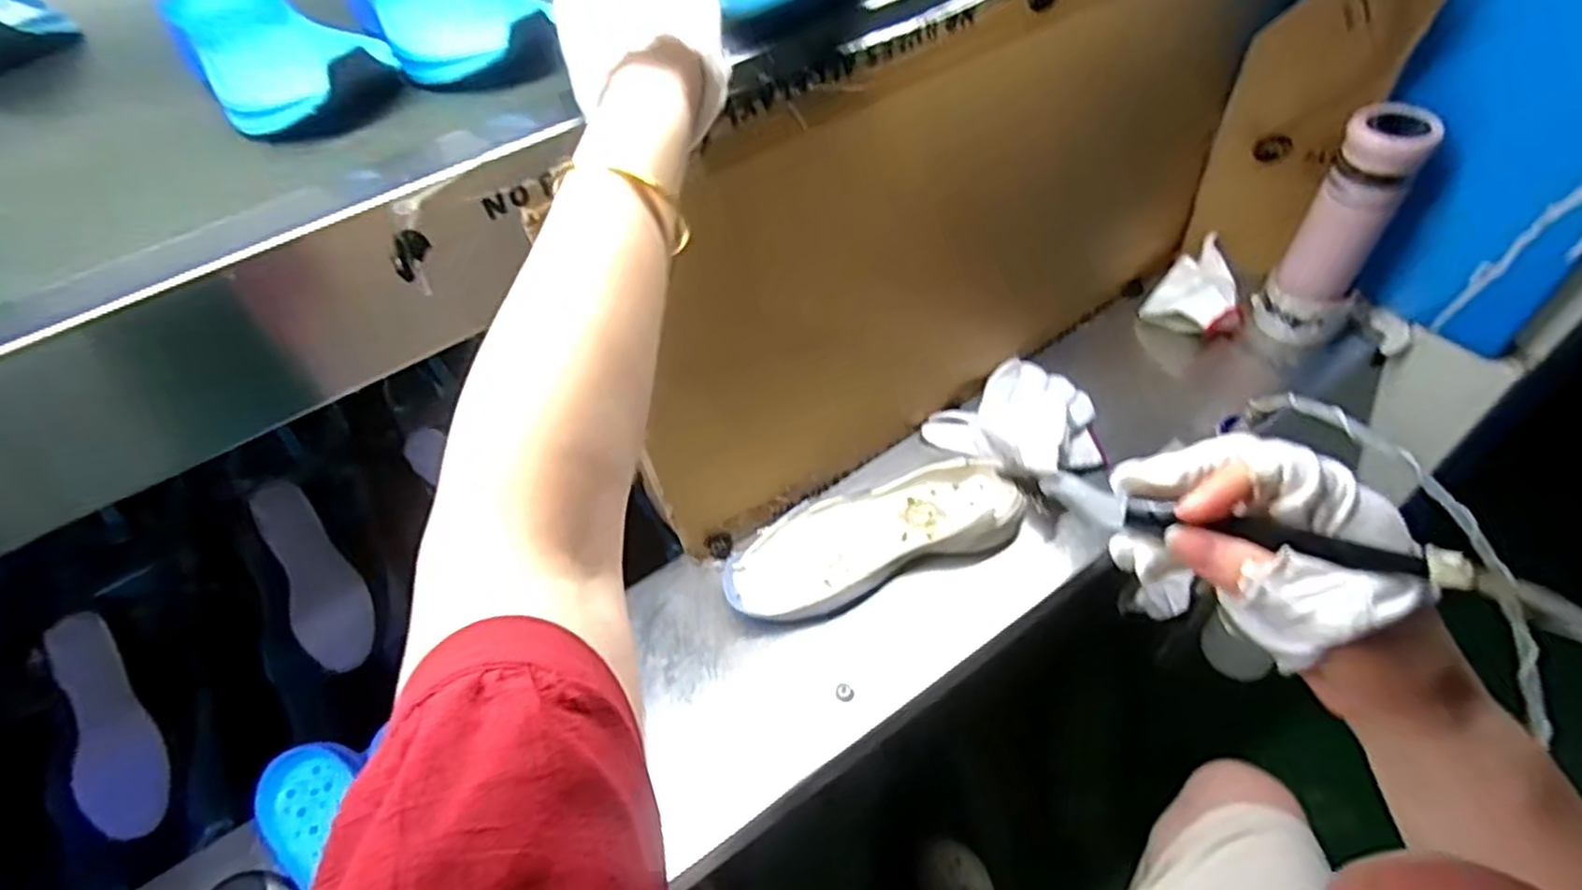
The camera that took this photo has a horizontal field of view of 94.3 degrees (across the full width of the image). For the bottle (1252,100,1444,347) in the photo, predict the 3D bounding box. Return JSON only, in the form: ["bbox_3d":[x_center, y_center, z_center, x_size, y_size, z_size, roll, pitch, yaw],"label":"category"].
[{"bbox_3d":[0.556,-0.211,0.738,0.085,0.227,0.069,33,61,28],"label":"bottle"}]

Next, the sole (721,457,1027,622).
[{"bbox_3d":[0.076,0.084,0.682,0.284,0.038,0.104,-17,51,-8],"label":"sole"}]

